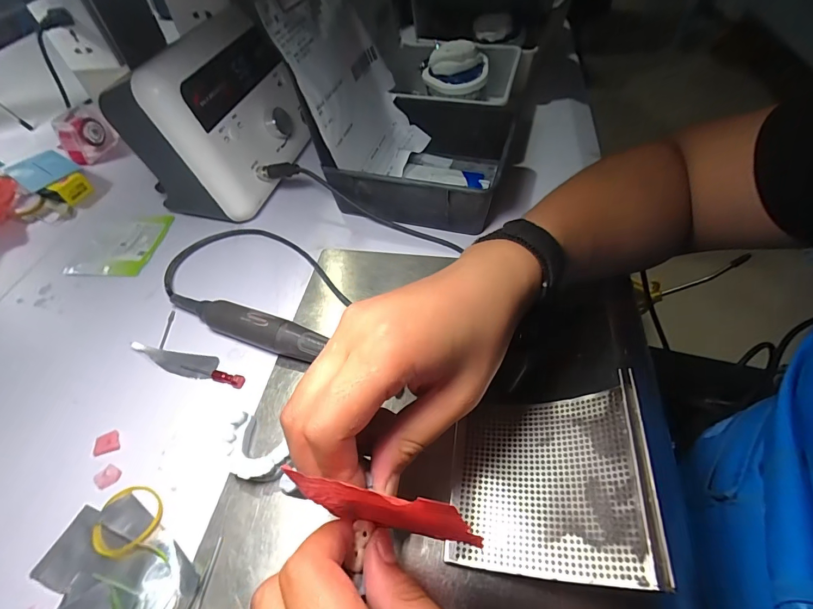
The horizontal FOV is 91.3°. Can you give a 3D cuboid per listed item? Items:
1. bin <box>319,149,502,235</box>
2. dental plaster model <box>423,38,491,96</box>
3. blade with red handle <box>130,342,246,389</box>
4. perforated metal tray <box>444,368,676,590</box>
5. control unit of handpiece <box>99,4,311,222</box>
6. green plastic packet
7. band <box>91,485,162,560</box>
[{"bbox_3d":[0.020,-0.149,0.433,0.159,0.064,0.143,12,54,13],"label":"bin"},{"bbox_3d":[0.060,-0.284,0.475,0.077,0.044,0.066,1,52,4],"label":"dental plaster model"},{"bbox_3d":[-0.178,0.047,0.325,0.103,0.009,0.021,10,54,11],"label":"blade with red handle"},{"bbox_3d":[0.079,0.101,0.235,0.118,0.017,0.098,-19,43,36],"label":"perforated metal tray"},{"bbox_3d":[-0.188,-0.189,0.416,0.139,0.164,0.161,7,53,9],"label":"control unit of handpiece"},{"bbox_3d":[-0.319,-0.067,0.446,0.084,0.005,0.090,2,52,5],"label":"green plastic packet"},{"bbox_3d":[-0.181,0.138,0.256,0.042,0.005,0.041,6,53,9],"label":"band"}]

